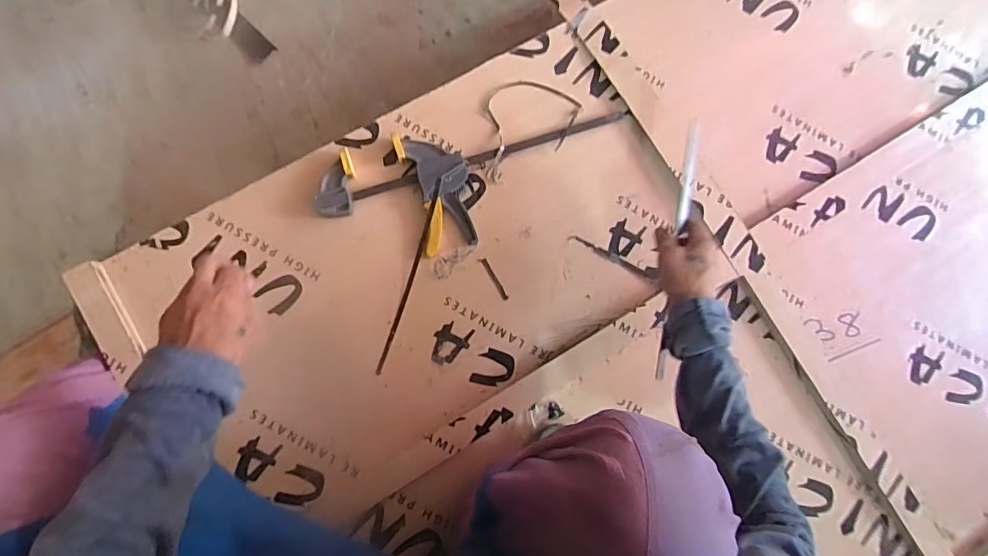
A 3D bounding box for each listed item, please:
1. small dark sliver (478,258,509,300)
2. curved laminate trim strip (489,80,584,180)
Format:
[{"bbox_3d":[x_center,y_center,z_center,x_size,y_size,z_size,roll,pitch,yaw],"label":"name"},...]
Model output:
[{"bbox_3d":[0.001,0.001,0.689,0.008,0.004,0.068,-30,89,0],"label":"small dark sliver"},{"bbox_3d":[0.039,-0.216,0.712,0.128,0.017,0.171,28,89,1],"label":"curved laminate trim strip"}]

